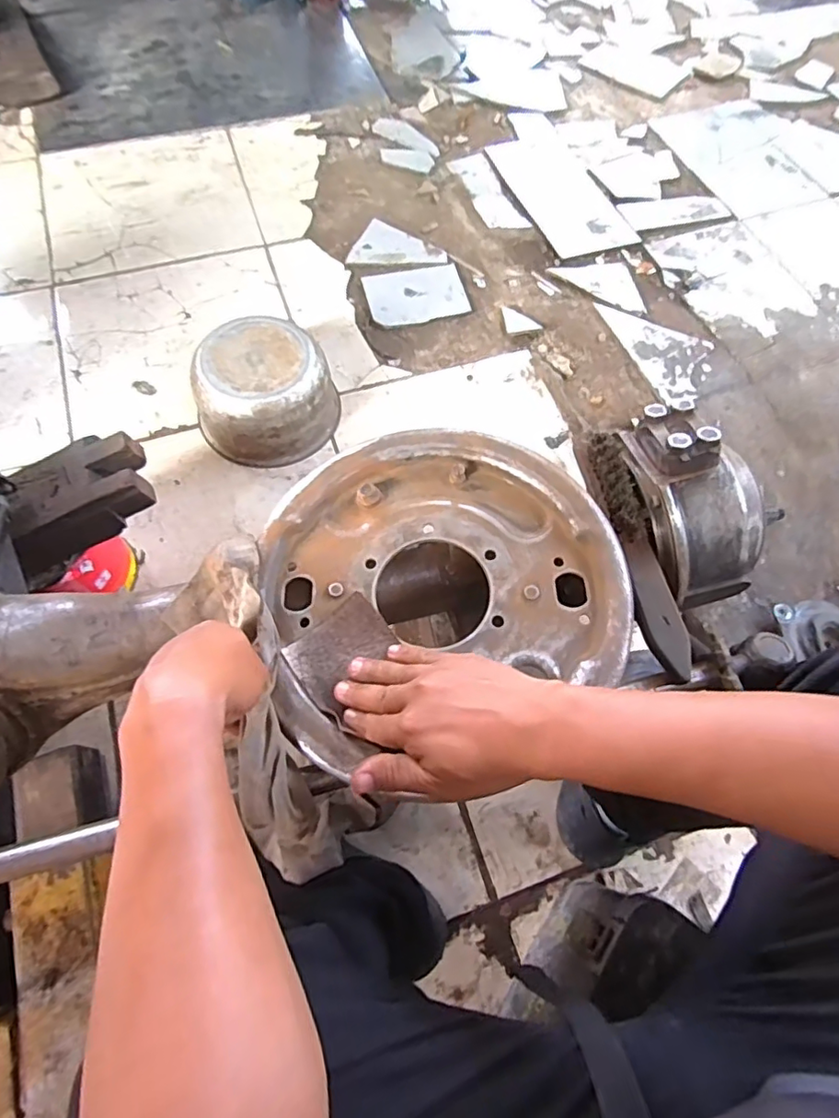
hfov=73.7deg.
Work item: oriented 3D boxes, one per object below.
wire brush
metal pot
[{"bbox_3d":[0.187,-0.012,0.475,0.035,0.033,0.220,-10,67,-8],"label":"wire brush"},{"bbox_3d":[-0.243,-0.262,0.898,0.195,0.125,0.190,1,67,-3],"label":"metal pot"}]

